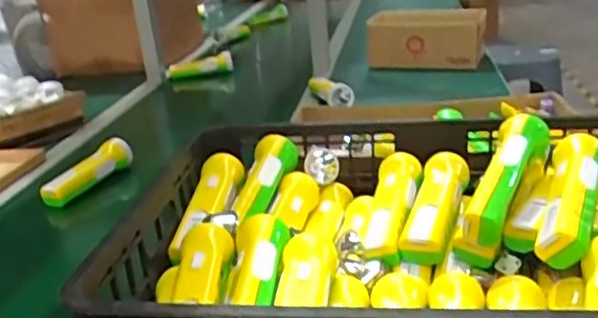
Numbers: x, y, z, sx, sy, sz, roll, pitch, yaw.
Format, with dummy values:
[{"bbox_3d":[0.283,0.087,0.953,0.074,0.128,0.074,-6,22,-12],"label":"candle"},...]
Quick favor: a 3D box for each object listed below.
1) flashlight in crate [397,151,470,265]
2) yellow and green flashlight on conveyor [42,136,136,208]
[{"bbox_3d":[0.147,0.050,0.685,0.047,0.036,0.166,4,38,26],"label":"flashlight in crate"},{"bbox_3d":[-0.346,0.018,1.023,0.054,0.048,0.150,5,24,28],"label":"yellow and green flashlight on conveyor"}]

